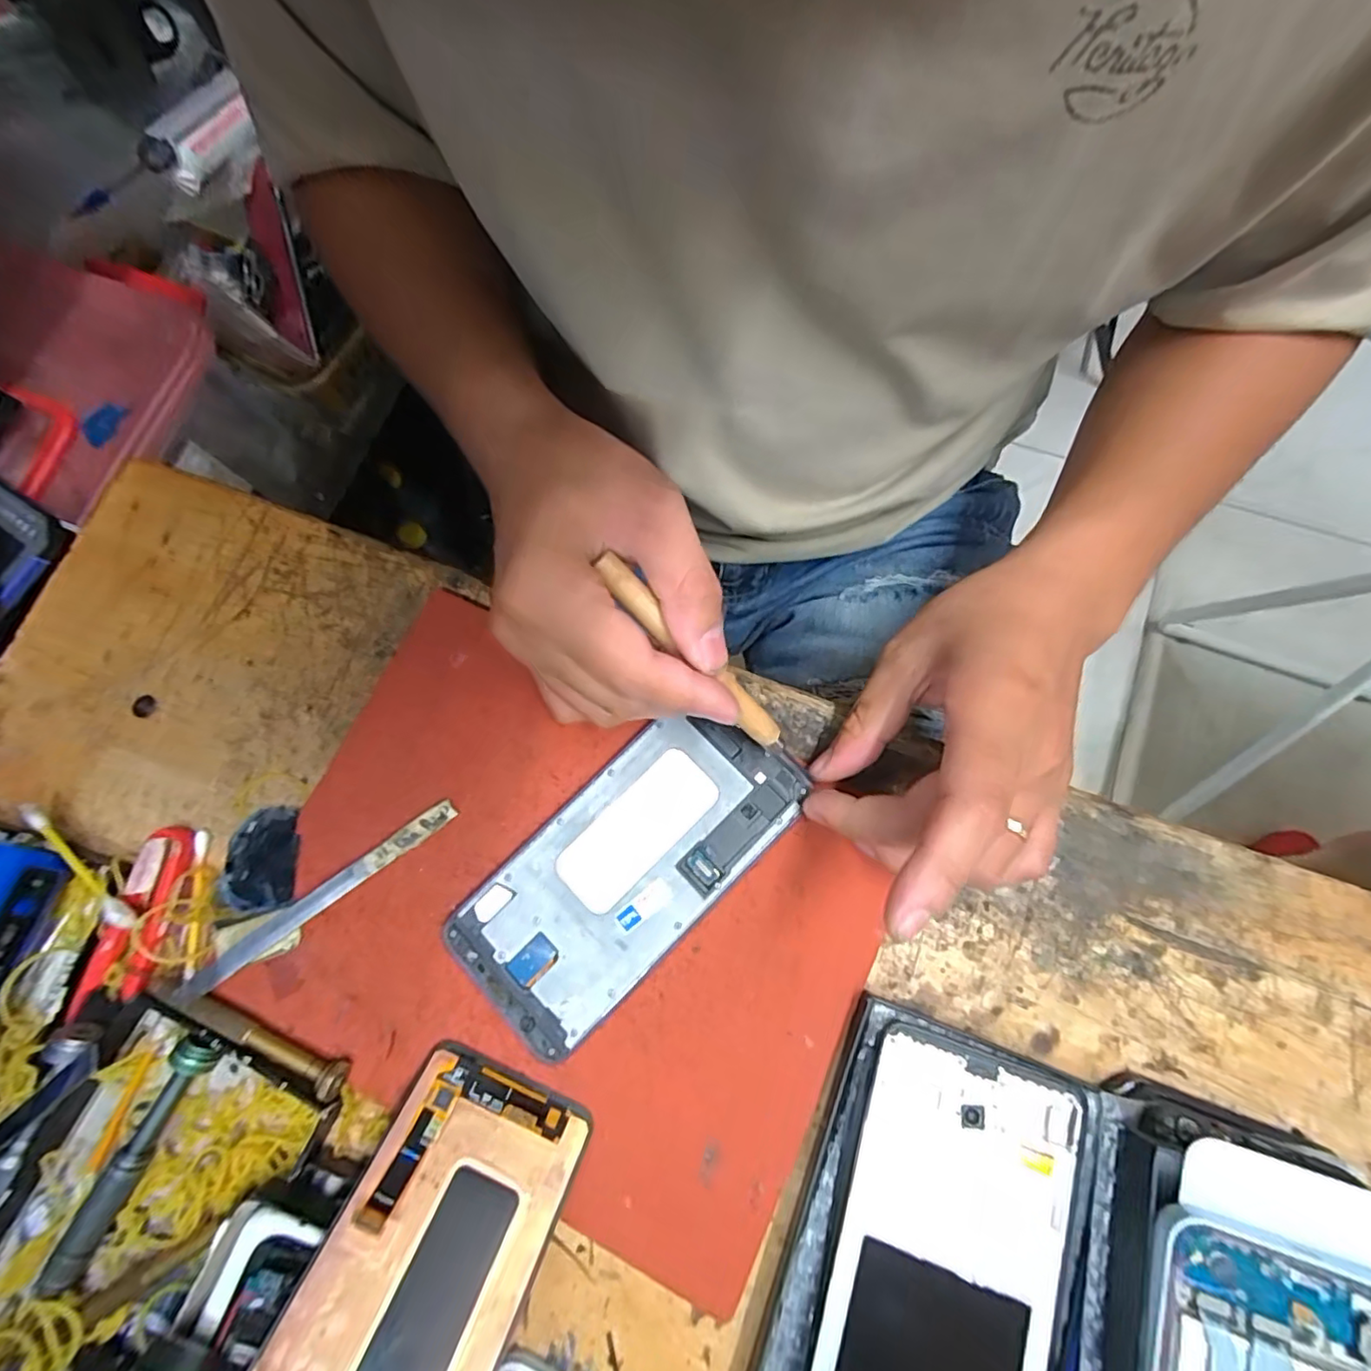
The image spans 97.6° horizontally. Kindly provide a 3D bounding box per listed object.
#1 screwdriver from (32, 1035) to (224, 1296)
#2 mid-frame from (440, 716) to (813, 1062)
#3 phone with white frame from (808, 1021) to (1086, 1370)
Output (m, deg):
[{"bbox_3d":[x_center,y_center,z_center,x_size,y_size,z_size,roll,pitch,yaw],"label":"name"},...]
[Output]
[{"bbox_3d":[-0.212,0.178,0.229,0.017,0.011,0.093,27,77,9],"label":"screwdriver"},{"bbox_3d":[-0.023,0.074,0.252,0.152,0.005,0.075,-41,77,-7],"label":"mid-frame"},{"bbox_3d":[0.085,0.208,0.203,0.072,0.004,0.156,17,76,10],"label":"phone with white frame"}]

